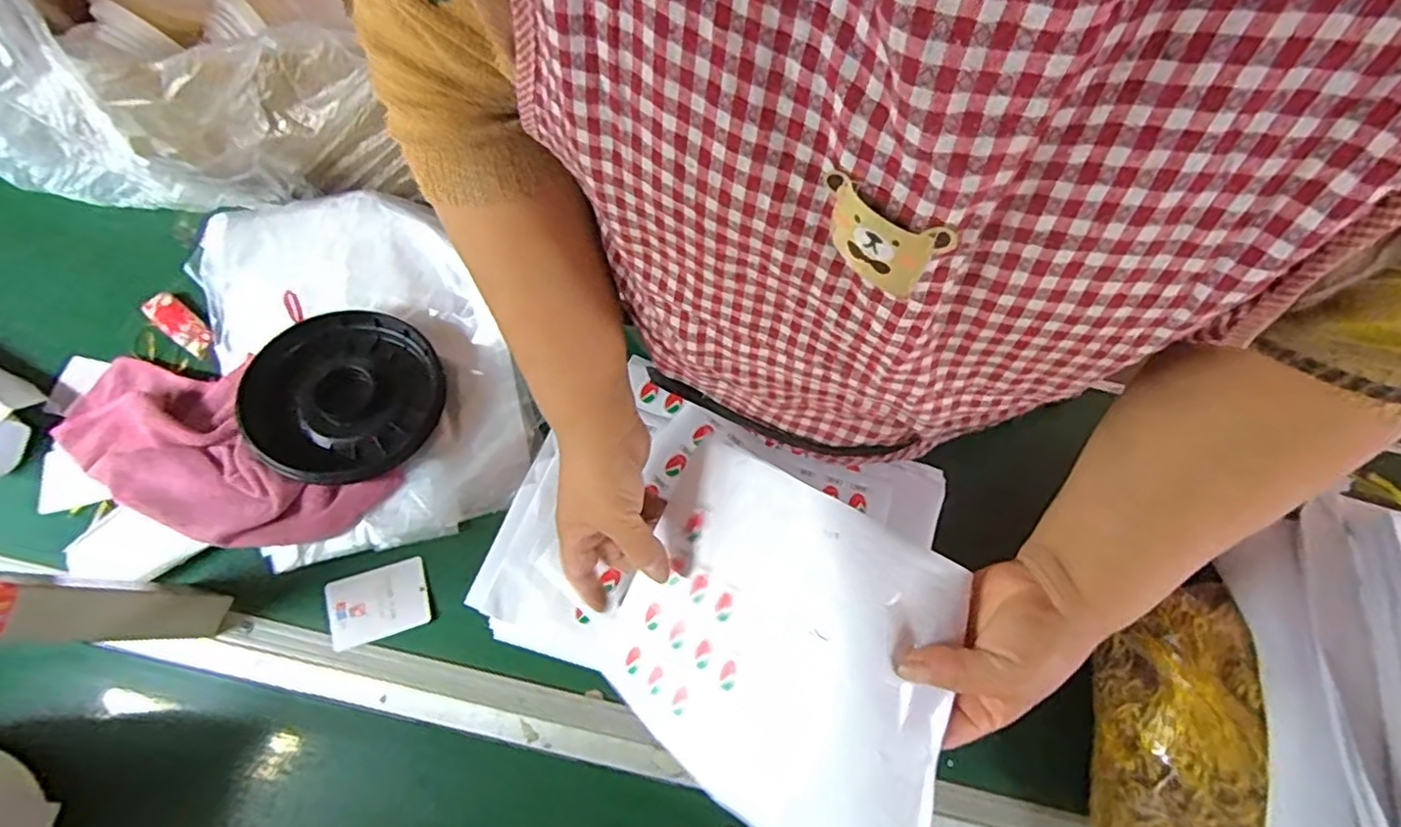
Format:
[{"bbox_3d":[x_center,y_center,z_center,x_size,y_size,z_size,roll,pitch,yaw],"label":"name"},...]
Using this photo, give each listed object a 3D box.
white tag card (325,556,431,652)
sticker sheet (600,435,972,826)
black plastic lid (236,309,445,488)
[{"bbox_3d":[-0.238,0.139,0.468,0.071,0.004,0.050,-17,74,-6],"label":"white tag card"},{"bbox_3d":[0.049,0.139,0.384,0.221,0.033,0.184,28,93,35],"label":"sticker sheet"},{"bbox_3d":[-0.274,-0.014,0.494,0.139,0.036,0.136,0,73,-1],"label":"black plastic lid"}]

